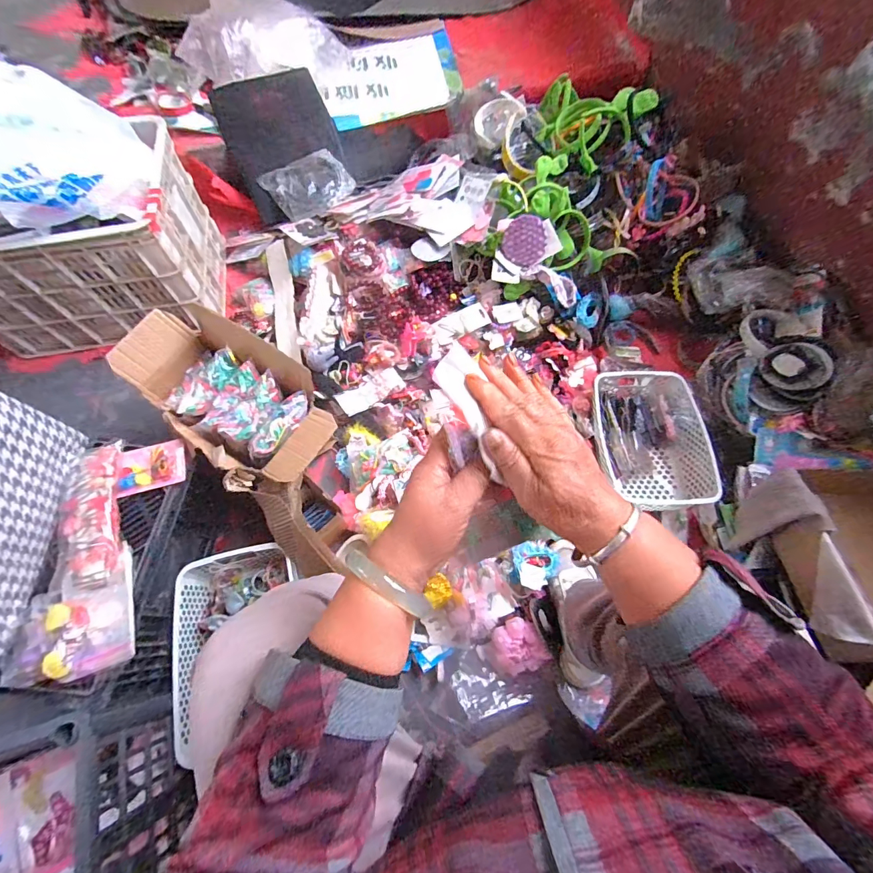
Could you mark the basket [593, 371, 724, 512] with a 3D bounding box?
[{"bbox_3d":[0.432,-0.005,0.862,0.199,0.096,0.315,1,66,-1],"label":"basket"}]

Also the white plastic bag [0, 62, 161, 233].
[{"bbox_3d":[-0.729,-0.537,0.730,0.323,0.172,0.354,-34,71,-15],"label":"white plastic bag"}]

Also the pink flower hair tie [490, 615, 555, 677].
[{"bbox_3d":[0.137,0.367,0.716,0.090,0.041,0.086,-26,69,-12],"label":"pink flower hair tie"}]

